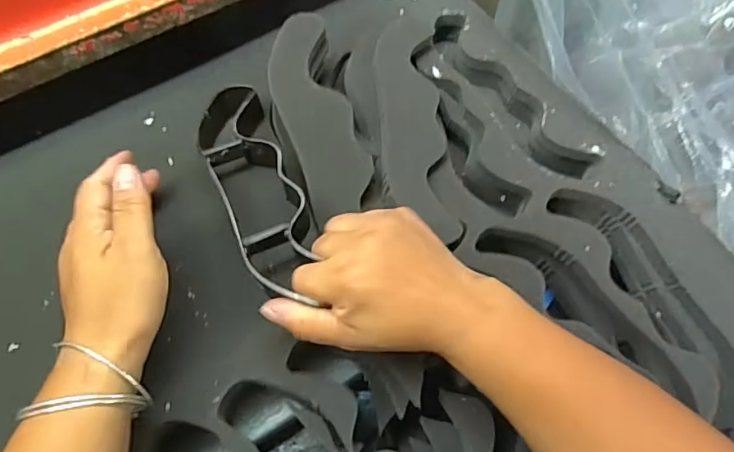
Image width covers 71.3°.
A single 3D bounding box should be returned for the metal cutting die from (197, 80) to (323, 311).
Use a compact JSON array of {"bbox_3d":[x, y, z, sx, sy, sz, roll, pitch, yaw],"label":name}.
[{"bbox_3d":[-0.082,-0.026,0.380,0.061,0.035,0.198,-16,61,-9],"label":"metal cutting die"}]

